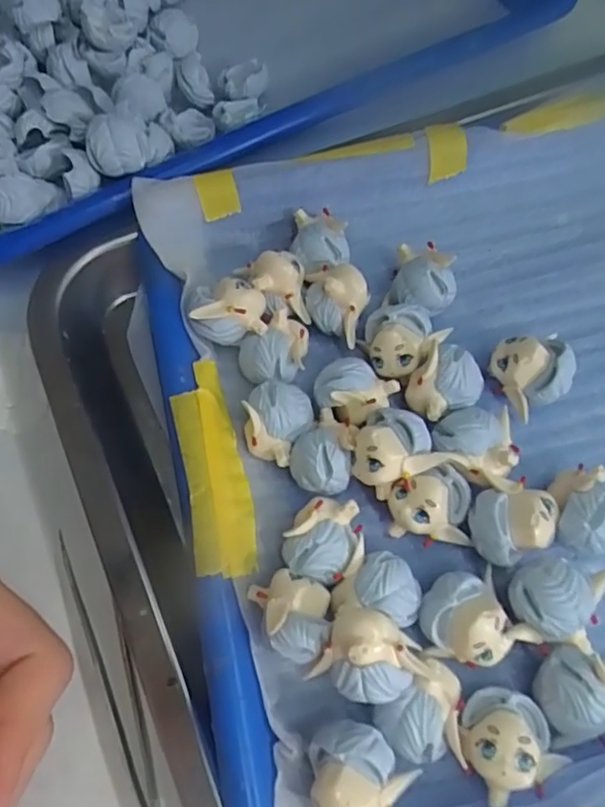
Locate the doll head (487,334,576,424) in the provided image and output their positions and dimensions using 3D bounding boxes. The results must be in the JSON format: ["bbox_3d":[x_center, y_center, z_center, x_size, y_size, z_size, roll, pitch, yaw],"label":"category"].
[{"bbox_3d":[0.083,-0.012,0.215,0.022,0.023,0.029,-35,72,-14],"label":"doll head"}]

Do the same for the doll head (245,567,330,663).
[{"bbox_3d":[-0.002,0.063,0.180,0.021,0.015,0.027,-26,70,-11],"label":"doll head"}]

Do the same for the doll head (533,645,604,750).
[{"bbox_3d":[0.084,0.087,0.177,0.025,0.019,0.025,-7,68,-4],"label":"doll head"}]

